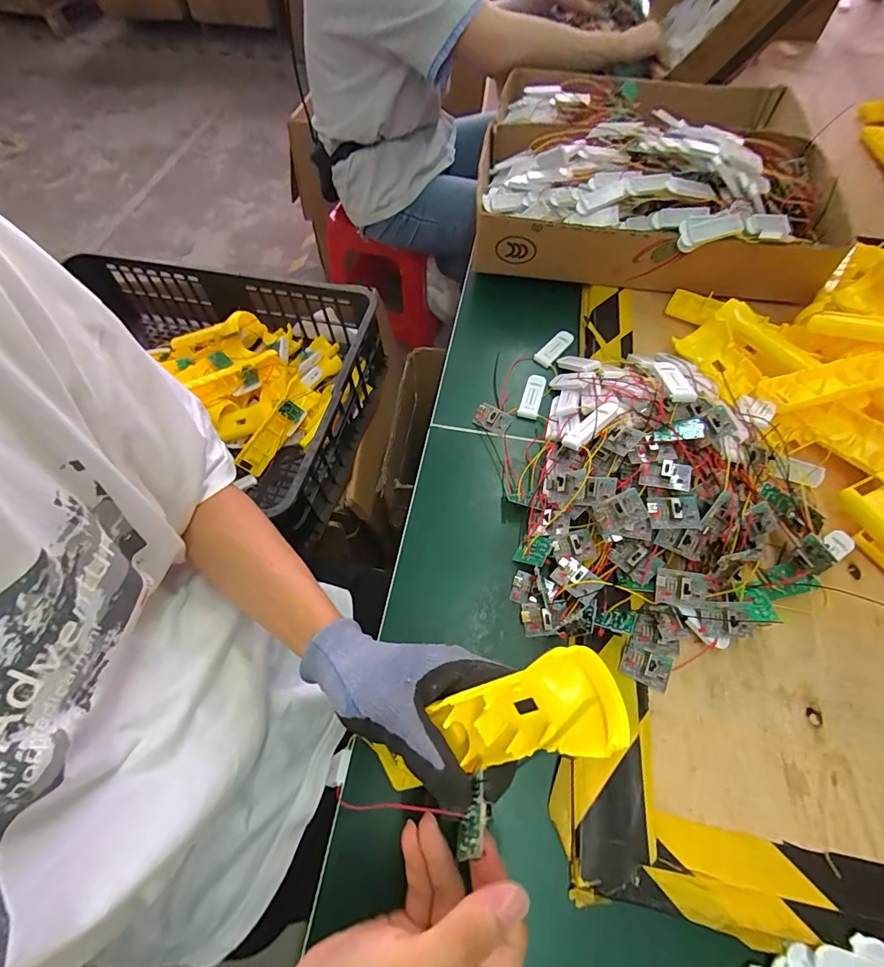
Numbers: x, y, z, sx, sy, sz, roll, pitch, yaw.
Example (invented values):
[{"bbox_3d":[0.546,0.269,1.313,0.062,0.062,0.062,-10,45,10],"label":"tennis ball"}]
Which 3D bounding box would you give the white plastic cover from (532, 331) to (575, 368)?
[{"bbox_3d":[0.132,-0.158,0.498,0.022,0.005,0.056,40,68,19],"label":"white plastic cover"}]

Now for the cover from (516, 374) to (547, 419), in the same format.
[{"bbox_3d":[0.098,-0.094,0.463,0.021,0.006,0.058,18,63,9],"label":"cover"}]

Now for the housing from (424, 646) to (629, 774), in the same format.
[{"bbox_3d":[0.042,0.127,0.234,0.109,0.028,0.047,-32,58,28],"label":"housing"}]

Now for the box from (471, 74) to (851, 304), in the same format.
[{"bbox_3d":[0.250,-0.351,0.529,0.401,0.112,0.233,9,61,4],"label":"box"}]

